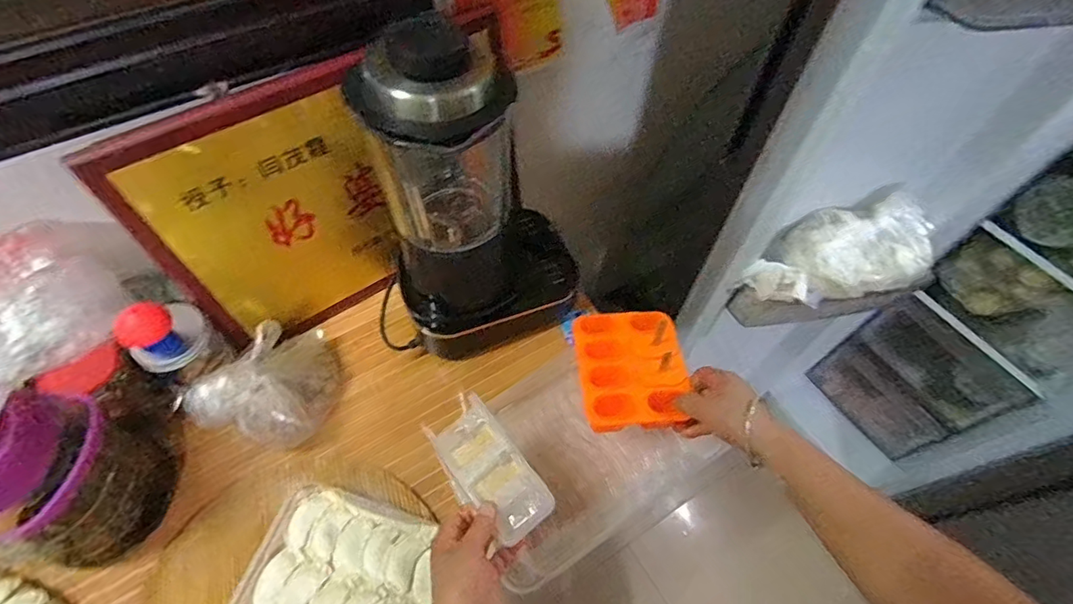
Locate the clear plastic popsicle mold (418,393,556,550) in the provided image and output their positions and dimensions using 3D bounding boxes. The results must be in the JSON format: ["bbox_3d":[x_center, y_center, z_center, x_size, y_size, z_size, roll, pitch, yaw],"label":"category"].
[{"bbox_3d":[-0.050,0.170,0.518,0.072,0.024,0.146,-33,65,-18],"label":"clear plastic popsicle mold"}]

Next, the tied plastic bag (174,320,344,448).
[{"bbox_3d":[-0.341,0.095,0.651,0.136,0.110,0.167,12,60,7],"label":"tied plastic bag"}]

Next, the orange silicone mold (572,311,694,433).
[{"bbox_3d":[0.108,0.070,0.581,0.116,0.029,0.147,-3,59,-2],"label":"orange silicone mold"}]

